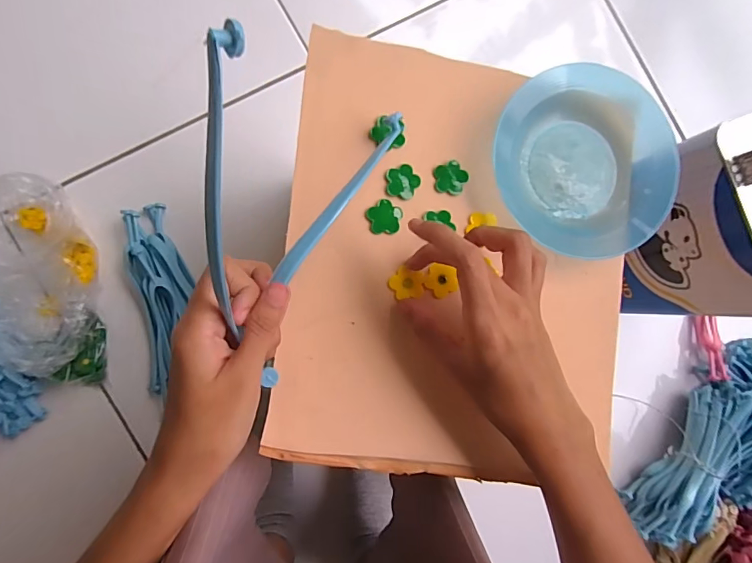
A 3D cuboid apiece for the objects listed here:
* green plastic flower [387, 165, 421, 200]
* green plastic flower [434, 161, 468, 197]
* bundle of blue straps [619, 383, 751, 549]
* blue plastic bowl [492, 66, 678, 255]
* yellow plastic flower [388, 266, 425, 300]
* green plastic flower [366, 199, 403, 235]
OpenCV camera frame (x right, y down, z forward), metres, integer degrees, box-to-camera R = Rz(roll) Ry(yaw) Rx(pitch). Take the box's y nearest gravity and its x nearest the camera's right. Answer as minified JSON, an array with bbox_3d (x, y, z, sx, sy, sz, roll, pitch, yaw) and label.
[{"bbox_3d":[0.018,-0.068,0.305,0.022,0.004,0.022,0,87,-7],"label":"green plastic flower"},{"bbox_3d":[0.052,-0.072,0.309,0.023,0.004,0.022,0,87,-7],"label":"green plastic flower"},{"bbox_3d":[0.400,0.223,0.550,0.073,0.057,0.212,36,84,-4],"label":"bundle of blue straps"},{"bbox_3d":[0.146,-0.082,0.311,0.119,0.022,0.128,0,87,-7],"label":"blue plastic bowl"},{"bbox_3d":[0.021,0.001,0.302,0.023,0.004,0.021,-1,87,-7],"label":"yellow plastic flower"},{"bbox_3d":[0.006,-0.043,0.303,0.023,0.004,0.022,-3,88,-7],"label":"green plastic flower"}]

